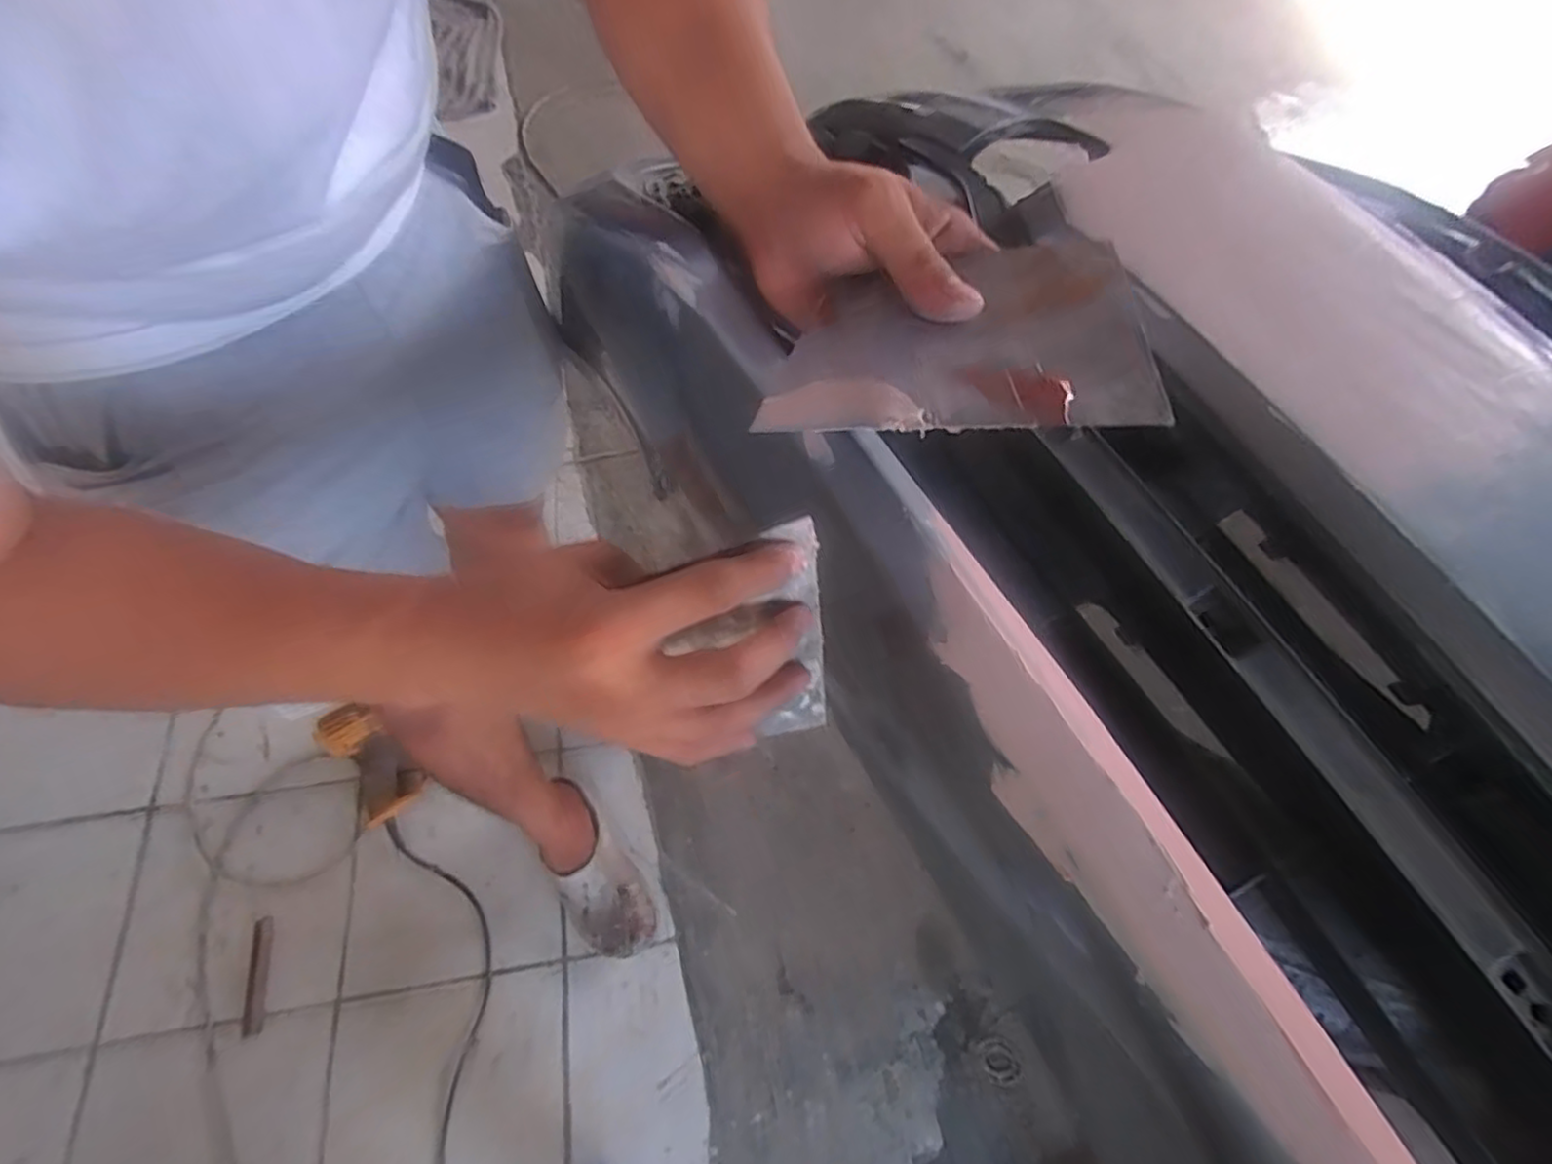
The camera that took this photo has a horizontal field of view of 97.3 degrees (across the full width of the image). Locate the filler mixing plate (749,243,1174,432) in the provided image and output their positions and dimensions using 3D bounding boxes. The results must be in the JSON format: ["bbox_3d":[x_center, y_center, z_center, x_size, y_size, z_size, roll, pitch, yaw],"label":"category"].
[{"bbox_3d":[0.067,-0.095,0.265,0.137,0.007,0.092,1,59,21],"label":"filler mixing plate"}]

